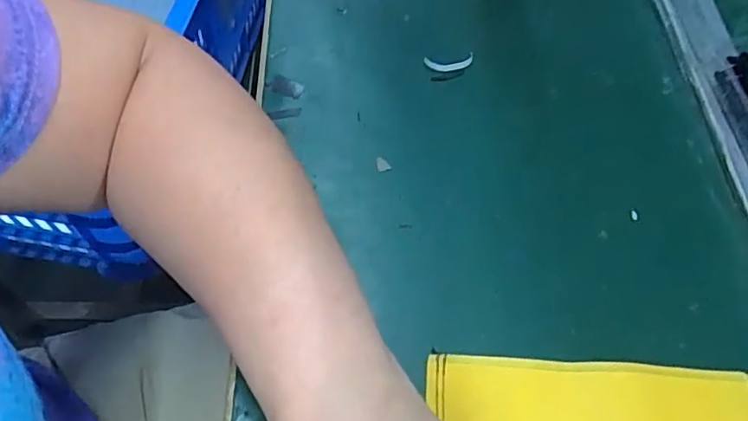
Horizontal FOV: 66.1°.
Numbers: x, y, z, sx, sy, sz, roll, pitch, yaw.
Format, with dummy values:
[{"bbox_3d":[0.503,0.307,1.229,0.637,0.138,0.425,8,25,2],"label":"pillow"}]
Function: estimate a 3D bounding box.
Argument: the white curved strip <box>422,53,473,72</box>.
[{"bbox_3d":[0.053,-0.102,0.397,0.036,0.004,0.012,-11,61,-8],"label":"white curved strip"}]

